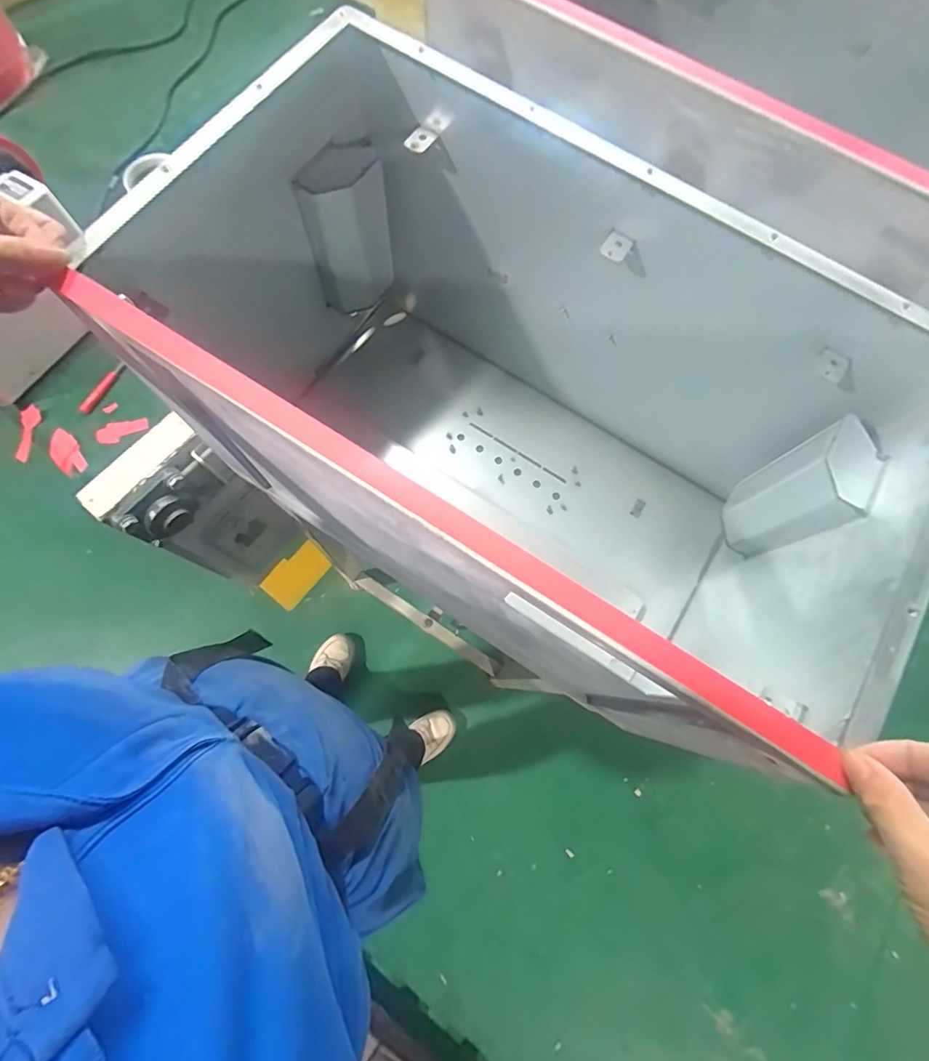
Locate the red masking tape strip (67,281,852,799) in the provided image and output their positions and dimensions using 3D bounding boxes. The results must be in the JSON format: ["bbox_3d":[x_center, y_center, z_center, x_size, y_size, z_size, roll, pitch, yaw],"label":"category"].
[{"bbox_3d":[-0.022,-0.014,0.276,0.483,0.010,0.021,32,77,5],"label":"red masking tape strip"}]

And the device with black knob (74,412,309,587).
[{"bbox_3d":[-0.372,-0.019,0.759,0.085,0.369,0.142,39,77,9],"label":"device with black knob"}]

